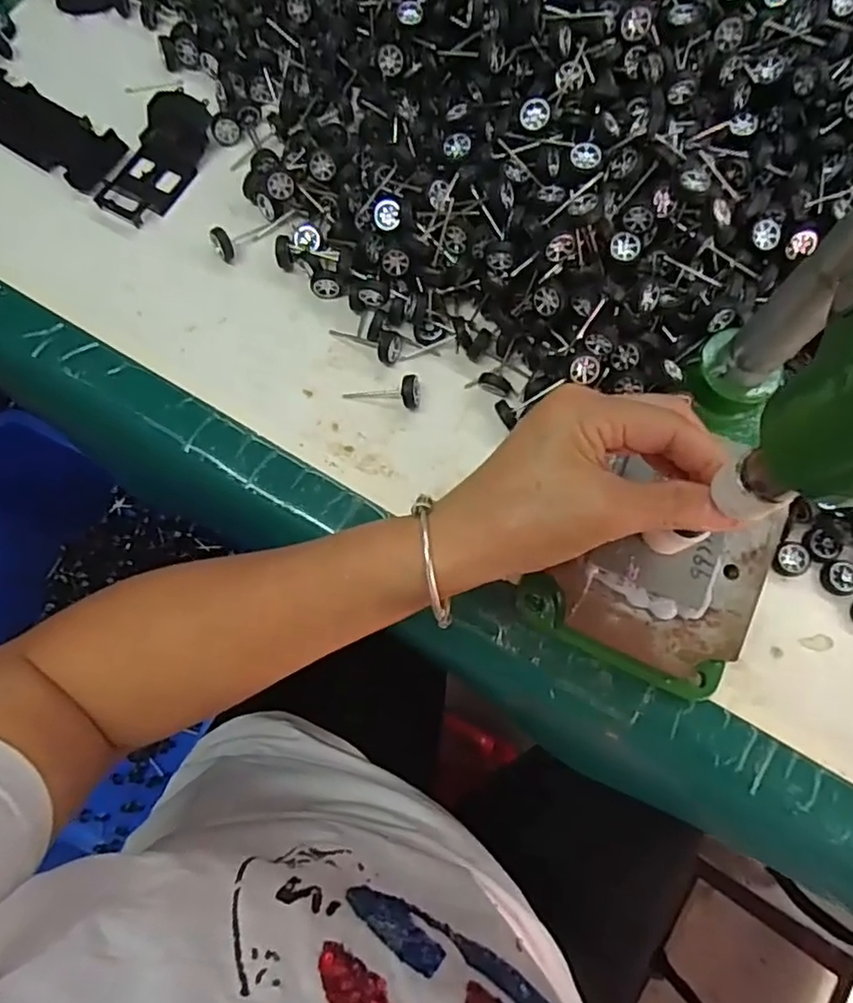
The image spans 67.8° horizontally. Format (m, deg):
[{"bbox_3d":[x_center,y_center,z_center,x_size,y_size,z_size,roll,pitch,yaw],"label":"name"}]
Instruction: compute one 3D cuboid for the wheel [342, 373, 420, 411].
[{"bbox_3d":[-0.028,-0.068,0.390,0.046,0.018,0.020,3,76,15],"label":"wheel"}]

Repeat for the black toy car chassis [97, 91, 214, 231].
[{"bbox_3d":[-0.182,-0.233,0.429,0.046,0.014,0.095,22,78,6],"label":"black toy car chassis"}]

